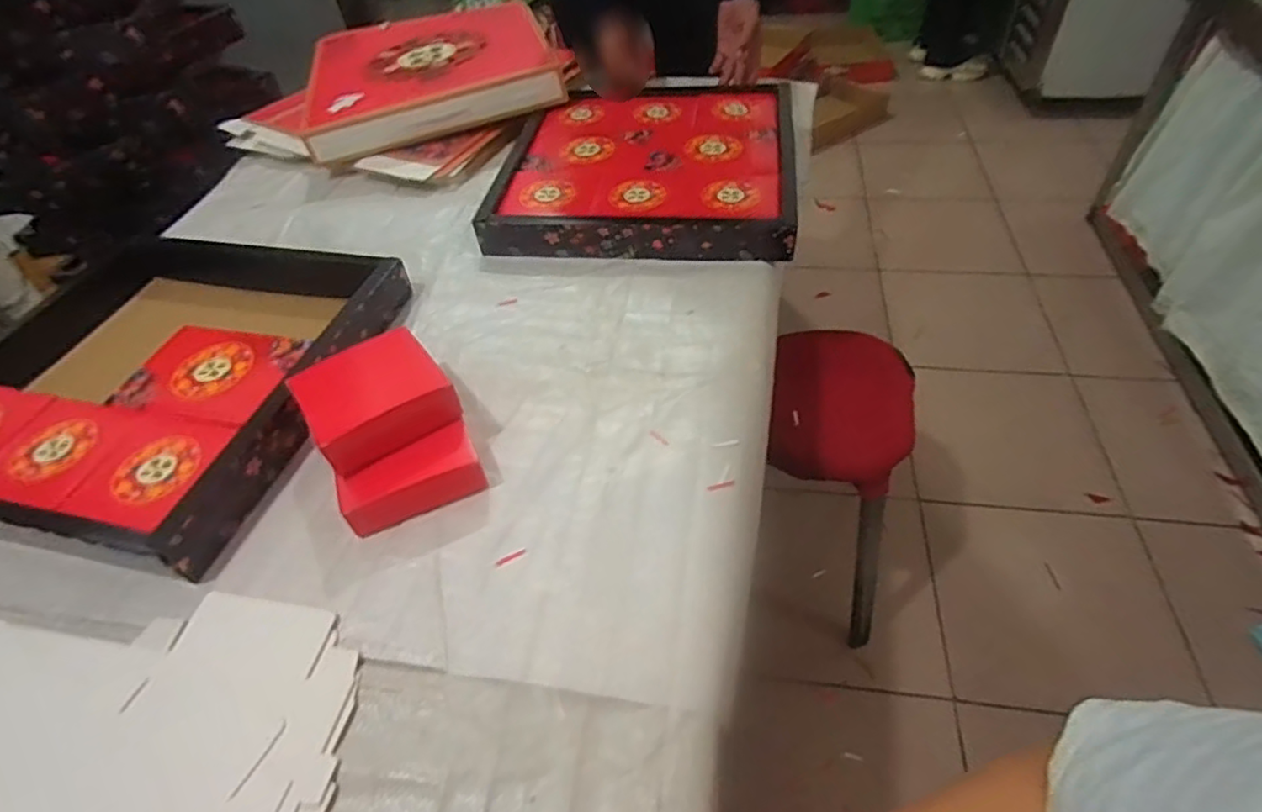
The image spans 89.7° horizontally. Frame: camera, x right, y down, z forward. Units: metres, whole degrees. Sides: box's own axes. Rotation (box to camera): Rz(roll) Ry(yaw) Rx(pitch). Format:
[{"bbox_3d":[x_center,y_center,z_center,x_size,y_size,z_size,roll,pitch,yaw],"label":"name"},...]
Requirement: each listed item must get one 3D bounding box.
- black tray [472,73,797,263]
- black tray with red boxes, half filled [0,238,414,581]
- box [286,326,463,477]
[{"bbox_3d":[0.028,-0.371,0.971,0.428,0.059,0.414,5,50,8],"label":"black tray"},{"bbox_3d":[-0.550,-0.049,0.731,0.456,0.056,0.438,10,51,13],"label":"black tray with red boxes, half filled"},{"bbox_3d":[-0.257,-0.013,0.632,0.130,0.036,0.136,-32,52,-21],"label":"box"}]

